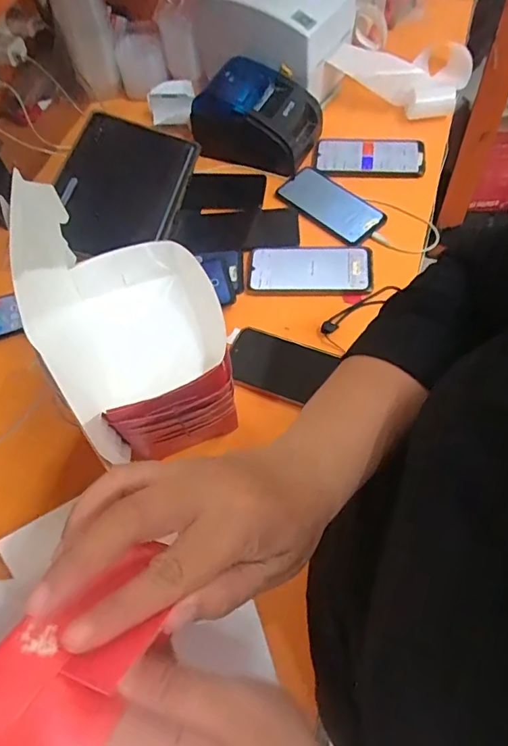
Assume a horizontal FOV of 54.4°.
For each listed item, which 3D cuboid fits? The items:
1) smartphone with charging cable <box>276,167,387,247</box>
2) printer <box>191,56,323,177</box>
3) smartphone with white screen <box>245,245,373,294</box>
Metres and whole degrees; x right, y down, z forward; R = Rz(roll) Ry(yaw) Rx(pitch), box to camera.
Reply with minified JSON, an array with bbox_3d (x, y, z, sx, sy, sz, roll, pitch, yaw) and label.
[{"bbox_3d":[0.117,-0.258,0.752,0.167,0.006,0.071,40,72,23],"label":"smartphone with charging cable"},{"bbox_3d":[0.008,-0.413,0.783,0.177,0.104,0.138,18,64,15],"label":"printer"},{"bbox_3d":[0.078,-0.149,0.693,0.171,0.011,0.084,2,61,7],"label":"smartphone with white screen"}]

